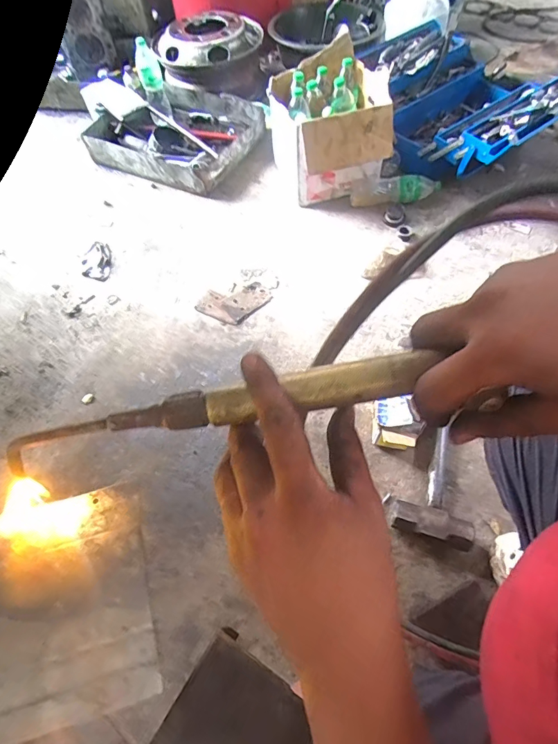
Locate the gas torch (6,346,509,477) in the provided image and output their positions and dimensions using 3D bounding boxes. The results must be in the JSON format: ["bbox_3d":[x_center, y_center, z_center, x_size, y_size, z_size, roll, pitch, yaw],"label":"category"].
[{"bbox_3d":[-0.039,0.028,0.275,0.331,0.027,0.034,-11,61,8],"label":"gas torch"}]

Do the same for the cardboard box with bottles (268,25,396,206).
[{"bbox_3d":[0.143,-0.731,1.260,0.304,0.296,0.351,-18,59,-7],"label":"cardboard box with bottles"}]

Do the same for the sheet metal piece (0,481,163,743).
[{"bbox_3d":[-0.228,0.195,0.323,0.251,0.011,0.161,-15,58,-5],"label":"sheet metal piece"}]

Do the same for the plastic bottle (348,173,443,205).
[{"bbox_3d":[0.357,-0.555,1.267,0.265,0.081,0.063,2,58,5],"label":"plastic bottle"}]

